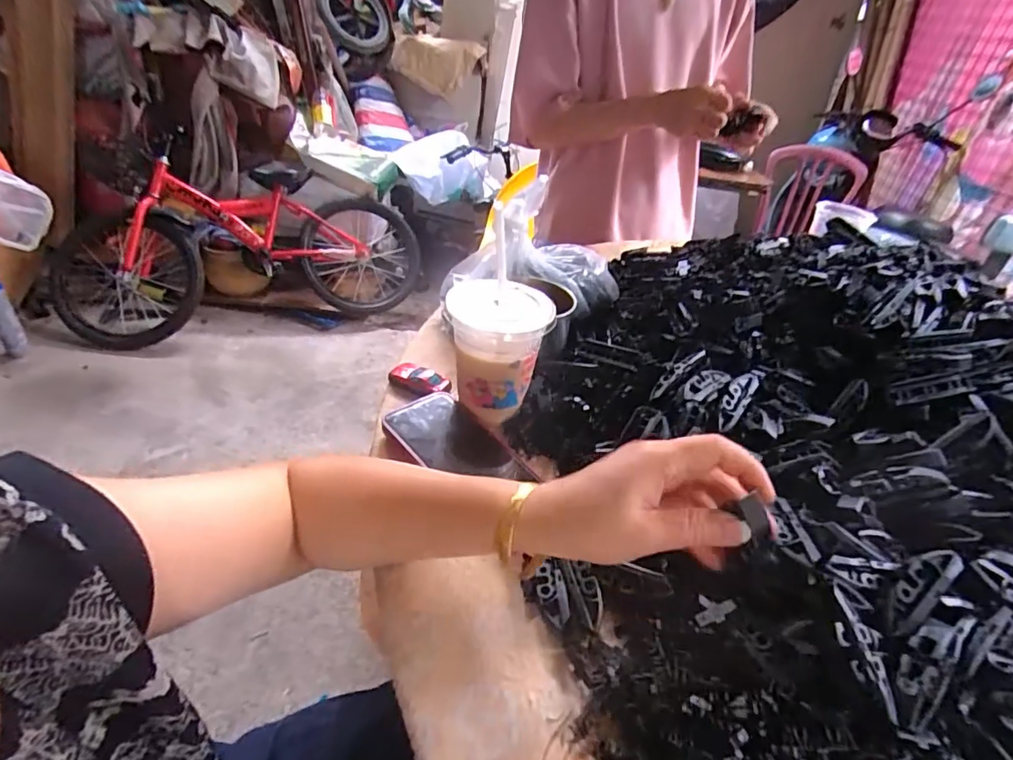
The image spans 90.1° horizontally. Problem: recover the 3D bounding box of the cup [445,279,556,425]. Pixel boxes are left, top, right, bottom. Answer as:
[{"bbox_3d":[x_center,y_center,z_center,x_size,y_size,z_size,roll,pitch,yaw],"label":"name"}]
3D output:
[{"bbox_3d":[-0.010,-0.026,0.475,0.093,0.110,0.085,5,36,-3],"label":"cup"}]

